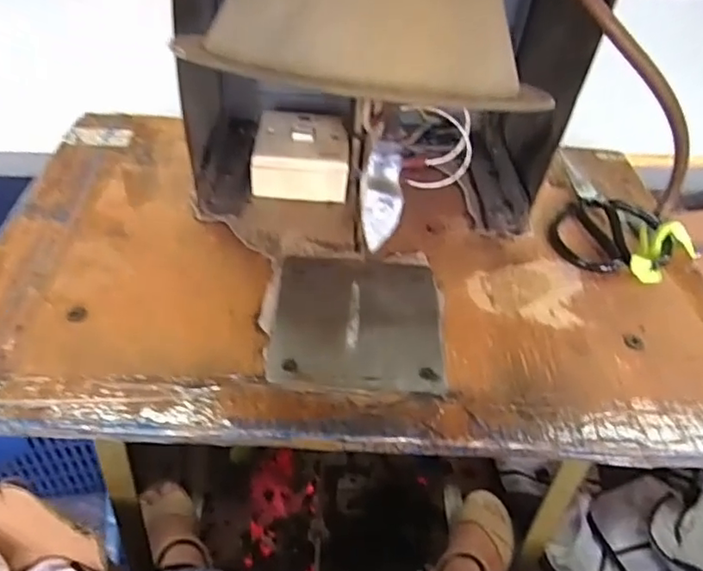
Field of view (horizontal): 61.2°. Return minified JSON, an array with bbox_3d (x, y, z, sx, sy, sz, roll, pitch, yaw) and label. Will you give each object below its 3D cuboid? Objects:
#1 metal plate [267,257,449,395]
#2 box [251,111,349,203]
[{"bbox_3d":[0.005,0.025,0.457,0.126,0.004,0.129,3,44,-3],"label":"metal plate"},{"bbox_3d":[-0.047,-0.125,0.568,0.086,0.040,0.093,4,44,-2],"label":"box"}]

